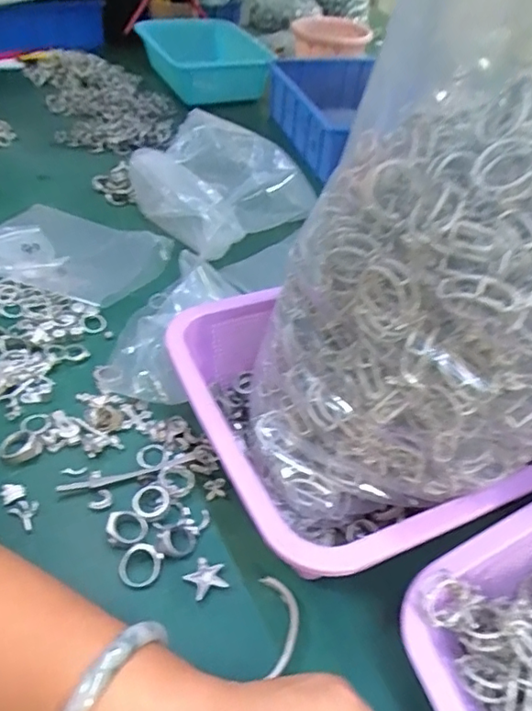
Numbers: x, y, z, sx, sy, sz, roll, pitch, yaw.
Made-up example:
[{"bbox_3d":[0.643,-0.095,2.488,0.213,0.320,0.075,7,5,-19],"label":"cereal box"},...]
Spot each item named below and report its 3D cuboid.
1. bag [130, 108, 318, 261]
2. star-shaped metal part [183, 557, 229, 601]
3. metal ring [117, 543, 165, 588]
[{"bbox_3d":[-0.063,-0.195,0.648,0.166,0.097,0.174,34,50,27],"label":"bag"},{"bbox_3d":[-0.037,0.137,0.342,0.024,0.007,0.022,-22,49,-27],"label":"star-shaped metal part"},{"bbox_3d":[-0.077,0.129,0.342,0.025,0.004,0.027,3,61,-6],"label":"metal ring"}]

